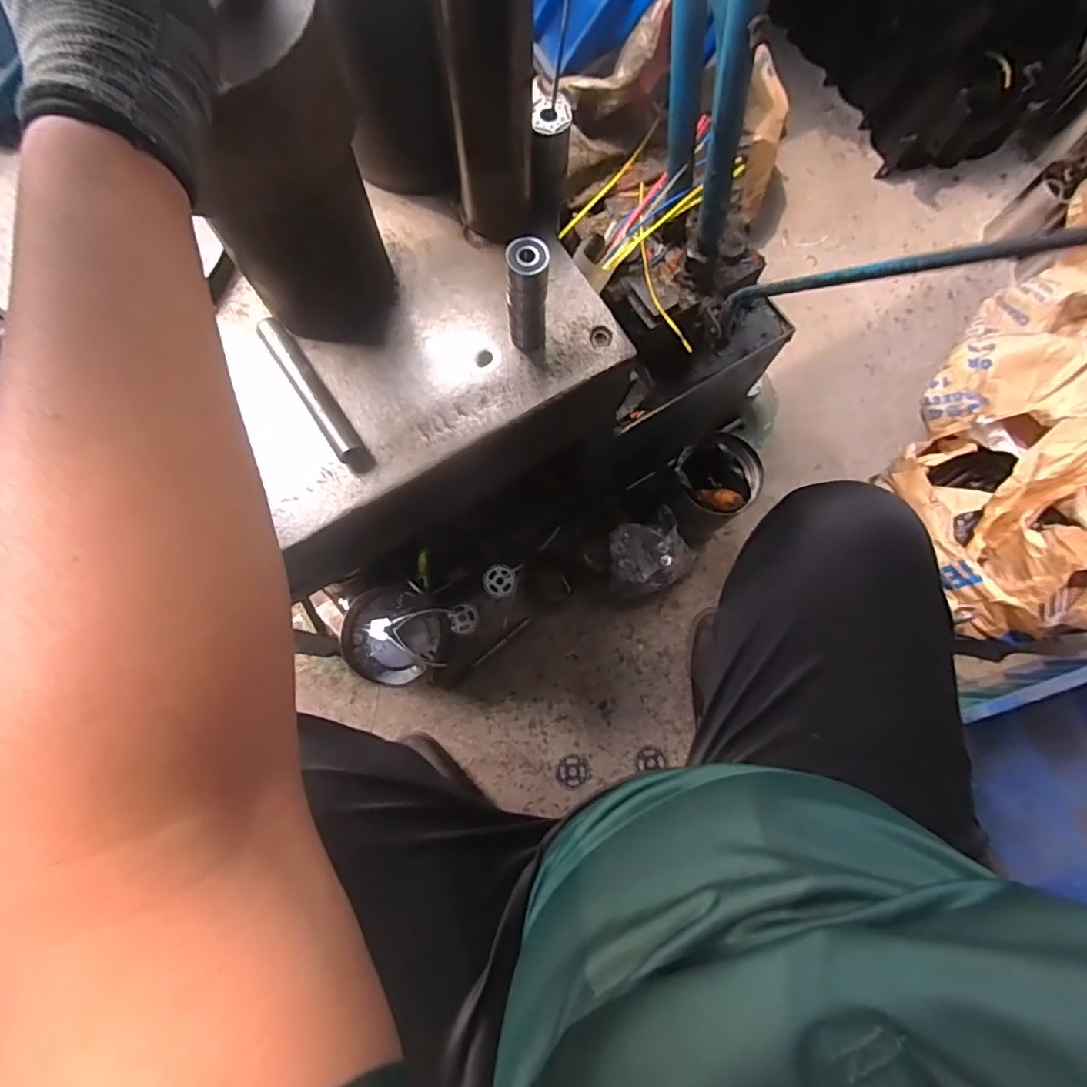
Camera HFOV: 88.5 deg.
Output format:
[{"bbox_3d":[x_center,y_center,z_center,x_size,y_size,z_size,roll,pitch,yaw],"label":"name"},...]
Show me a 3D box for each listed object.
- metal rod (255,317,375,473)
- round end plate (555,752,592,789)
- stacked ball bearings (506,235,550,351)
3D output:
[{"bbox_3d":[-0.189,-0.124,0.461,0.021,0.018,0.152,-34,79,-9],"label":"metal rod"},{"bbox_3d":[0.043,0.336,0.823,0.049,0.004,0.046,-18,77,-6],"label":"round end plate"},{"bbox_3d":[-0.012,-0.197,0.447,0.029,0.092,0.035,7,76,0],"label":"stacked ball bearings"}]

